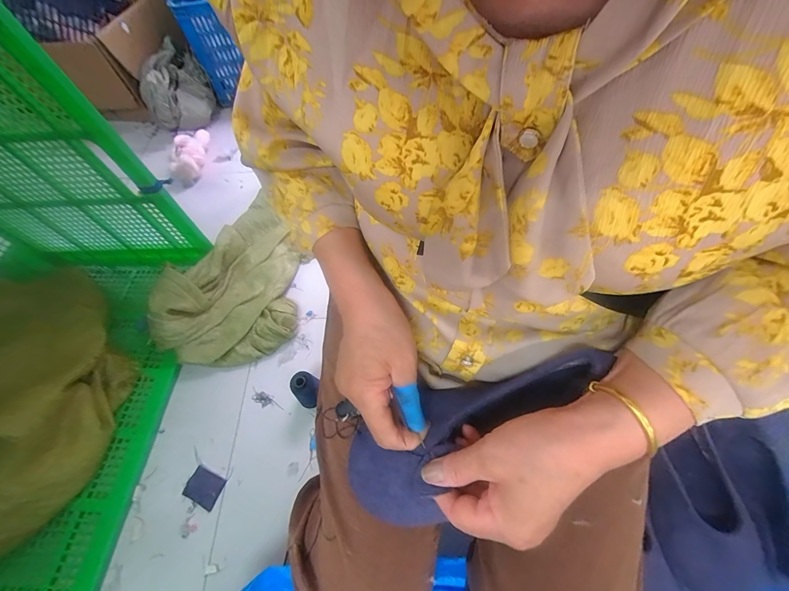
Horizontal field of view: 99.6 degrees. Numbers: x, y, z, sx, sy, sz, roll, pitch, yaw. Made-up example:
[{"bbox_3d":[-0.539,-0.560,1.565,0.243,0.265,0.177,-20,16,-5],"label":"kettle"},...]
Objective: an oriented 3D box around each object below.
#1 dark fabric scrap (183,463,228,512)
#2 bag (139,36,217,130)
[{"bbox_3d":[-0.402,0.405,0.704,0.077,0.006,0.060,20,64,15],"label":"dark fabric scrap"},{"bbox_3d":[-0.797,-0.773,1.248,0.179,0.196,0.241,0,61,4],"label":"bag"}]

